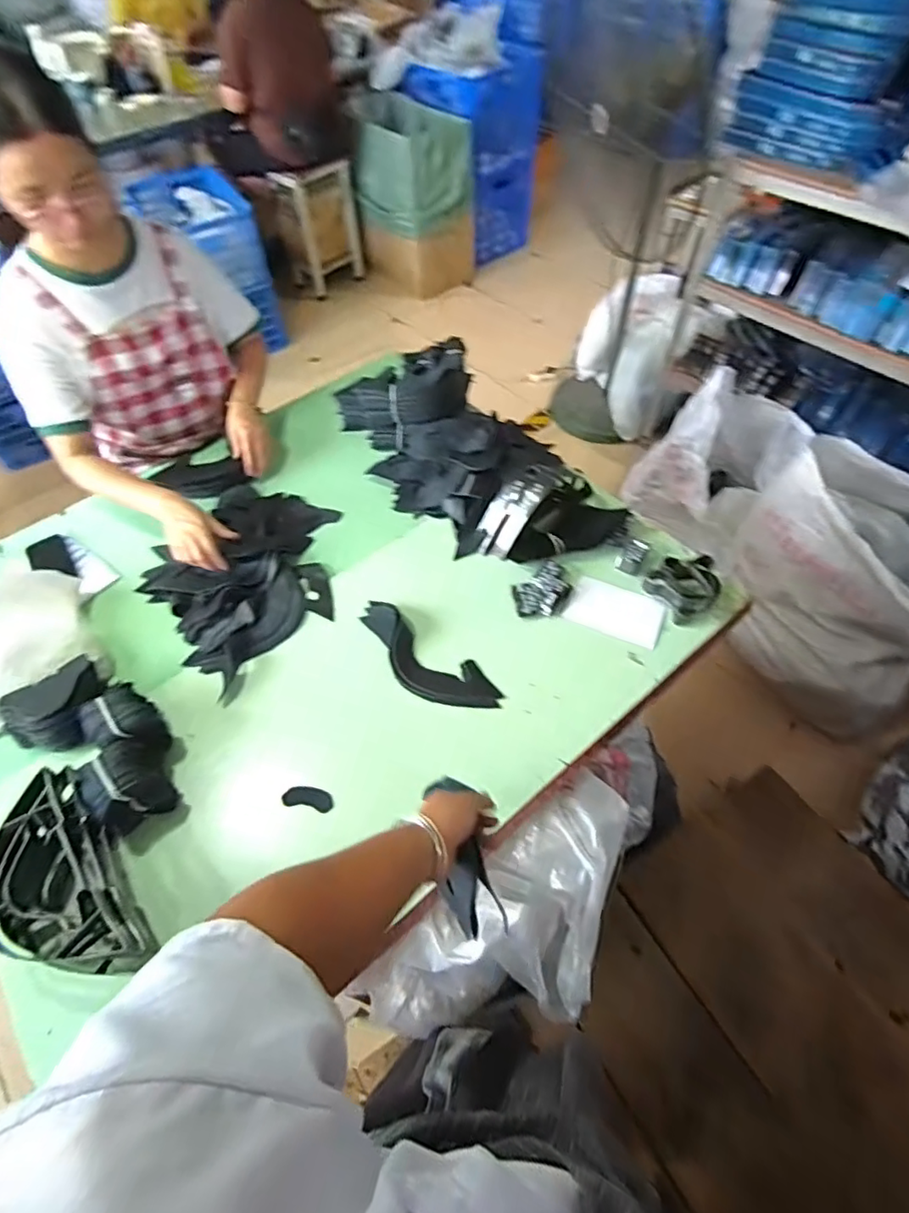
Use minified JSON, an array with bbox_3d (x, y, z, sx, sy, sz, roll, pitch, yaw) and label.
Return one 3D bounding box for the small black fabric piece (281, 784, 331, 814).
[{"bbox_3d":[-0.210,0.278,0.826,0.075,0.010,0.032,10,63,6],"label":"small black fabric piece"}]

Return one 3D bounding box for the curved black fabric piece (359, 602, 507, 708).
[{"bbox_3d":[-0.051,0.089,0.938,0.285,0.038,0.104,31,67,16],"label":"curved black fabric piece"}]

